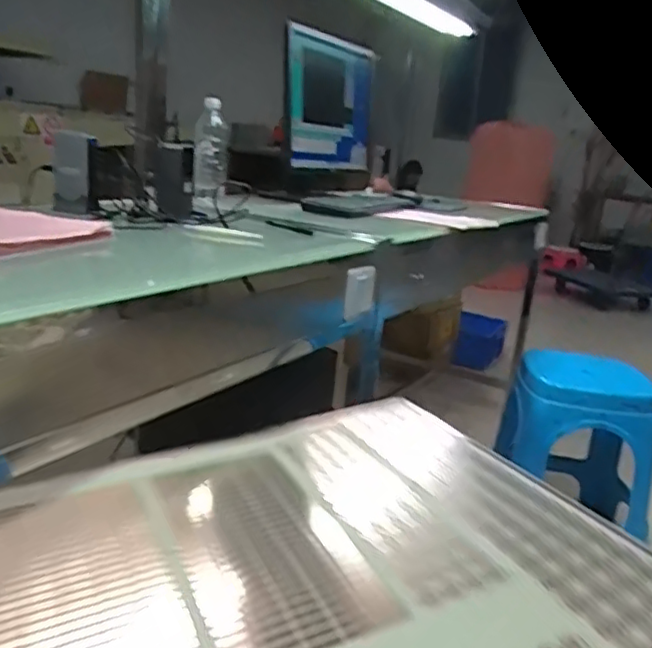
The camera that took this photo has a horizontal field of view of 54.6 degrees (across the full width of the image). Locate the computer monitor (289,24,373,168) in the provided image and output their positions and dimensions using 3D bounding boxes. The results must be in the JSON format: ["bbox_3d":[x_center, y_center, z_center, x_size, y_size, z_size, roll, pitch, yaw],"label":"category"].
[{"bbox_3d":[0.018,-0.585,1.693,0.067,0.345,0.409,5,16,32],"label":"computer monitor"}]

